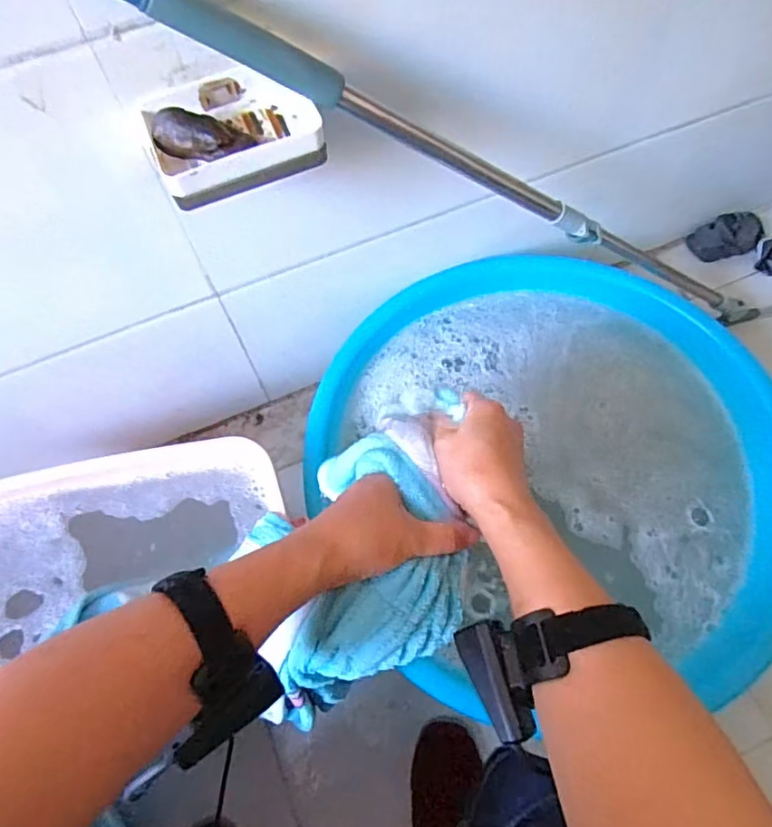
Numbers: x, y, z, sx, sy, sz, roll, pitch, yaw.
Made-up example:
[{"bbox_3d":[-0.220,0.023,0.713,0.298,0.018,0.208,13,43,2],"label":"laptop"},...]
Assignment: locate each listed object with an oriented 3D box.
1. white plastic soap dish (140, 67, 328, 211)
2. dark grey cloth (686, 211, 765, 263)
[{"bbox_3d":[-0.125,-0.230,0.460,0.141,0.043,0.097,-18,67,-6],"label":"white plastic soap dish"},{"bbox_3d":[0.596,-0.307,0.974,0.122,0.032,0.074,-23,67,-8],"label":"dark grey cloth"}]

